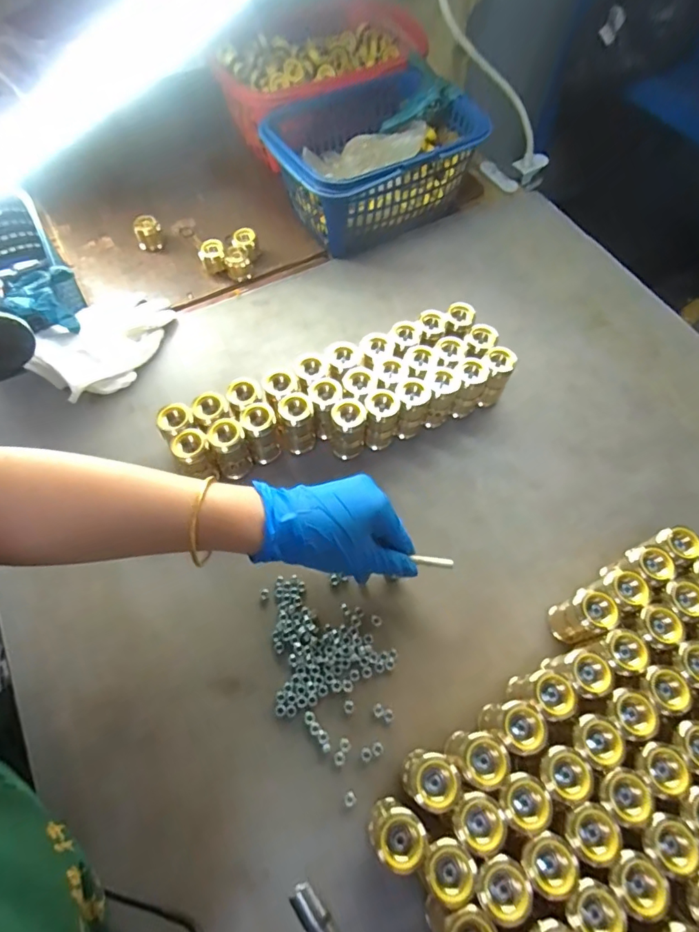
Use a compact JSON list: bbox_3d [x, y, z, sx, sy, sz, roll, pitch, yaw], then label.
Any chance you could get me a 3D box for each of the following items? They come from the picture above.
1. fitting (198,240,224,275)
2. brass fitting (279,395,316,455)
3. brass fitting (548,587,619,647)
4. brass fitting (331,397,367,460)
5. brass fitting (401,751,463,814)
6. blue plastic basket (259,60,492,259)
[{"bbox_3d":[-0.172,-0.262,0.606,0.028,0.033,0.029,-3,61,-4],"label":"fitting"},{"bbox_3d":[-0.050,-0.039,0.468,0.031,0.065,0.030,-6,61,-6],"label":"brass fitting"},{"bbox_3d":[0.186,0.121,0.387,0.026,0.062,0.032,-21,64,-14],"label":"brass fitting"},{"bbox_3d":[-0.002,-0.035,0.468,0.031,0.063,0.029,-2,61,-4],"label":"brass fitting"},{"bbox_3d":[0.053,0.213,0.327,0.030,0.067,0.034,-25,65,-15],"label":"brass fitting"},{"bbox_3d":[0.028,-0.387,0.625,0.256,0.133,0.191,-26,65,-16],"label":"blue plastic basket"}]

